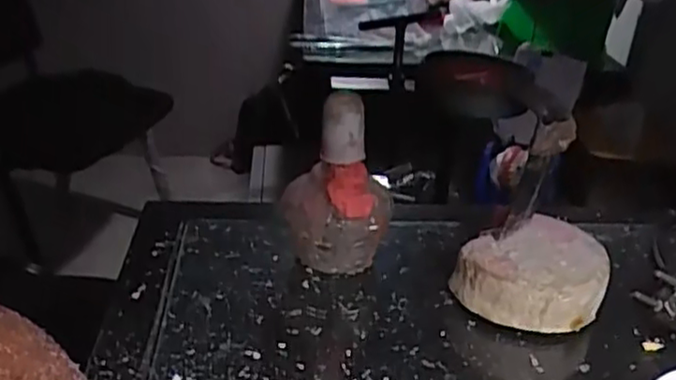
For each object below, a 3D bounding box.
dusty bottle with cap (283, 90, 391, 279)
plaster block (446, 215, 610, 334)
[{"bbox_3d":[0.001,-0.001,0.450,0.060,0.117,0.058,-9,30,-22],"label":"dusty bottle with cap"},{"bbox_3d":[0.125,0.058,0.428,0.090,0.044,0.071,-7,29,-19],"label":"plaster block"}]

